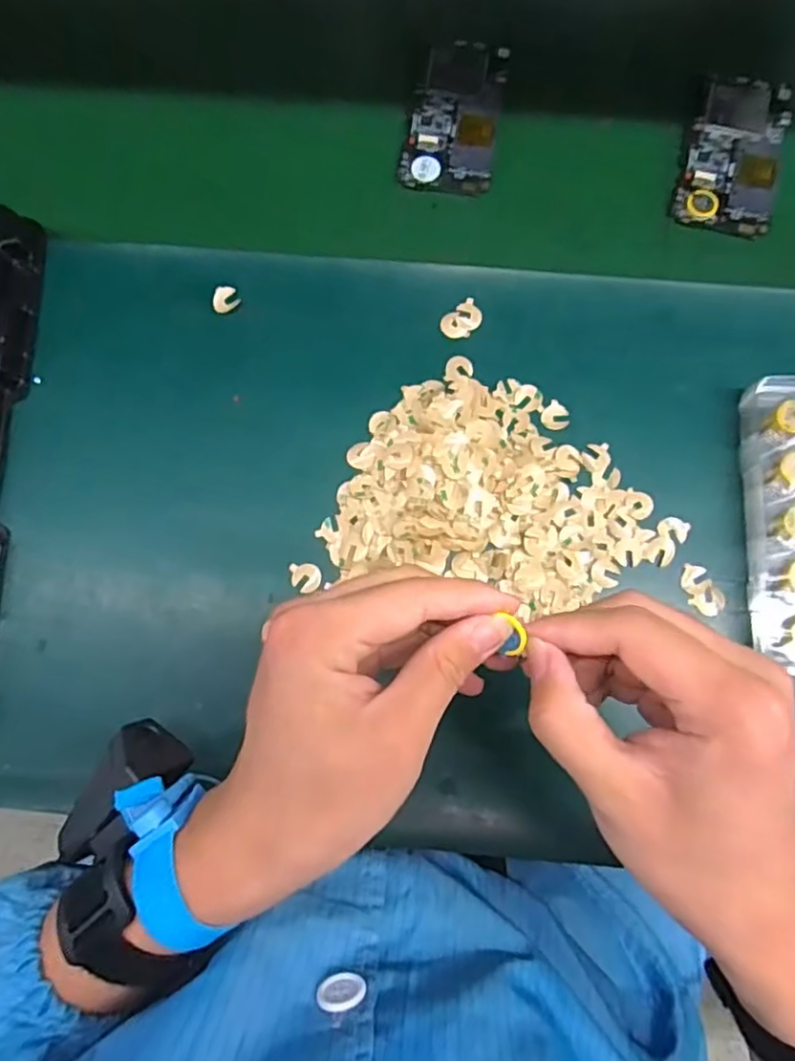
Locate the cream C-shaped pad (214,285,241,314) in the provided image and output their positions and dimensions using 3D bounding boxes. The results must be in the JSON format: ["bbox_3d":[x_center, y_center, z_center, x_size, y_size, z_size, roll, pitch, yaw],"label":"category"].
[{"bbox_3d":[-0.112,-0.151,0.416,0.017,0.006,0.015,-21,80,-5],"label":"cream C-shaped pad"}]

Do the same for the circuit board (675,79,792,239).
[{"bbox_3d":[0.234,-0.261,0.441,0.061,0.013,0.120,16,79,3],"label":"circuit board"}]

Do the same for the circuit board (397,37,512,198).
[{"bbox_3d":[0.041,-0.295,0.452,0.064,0.011,0.121,10,79,1],"label":"circuit board"}]

